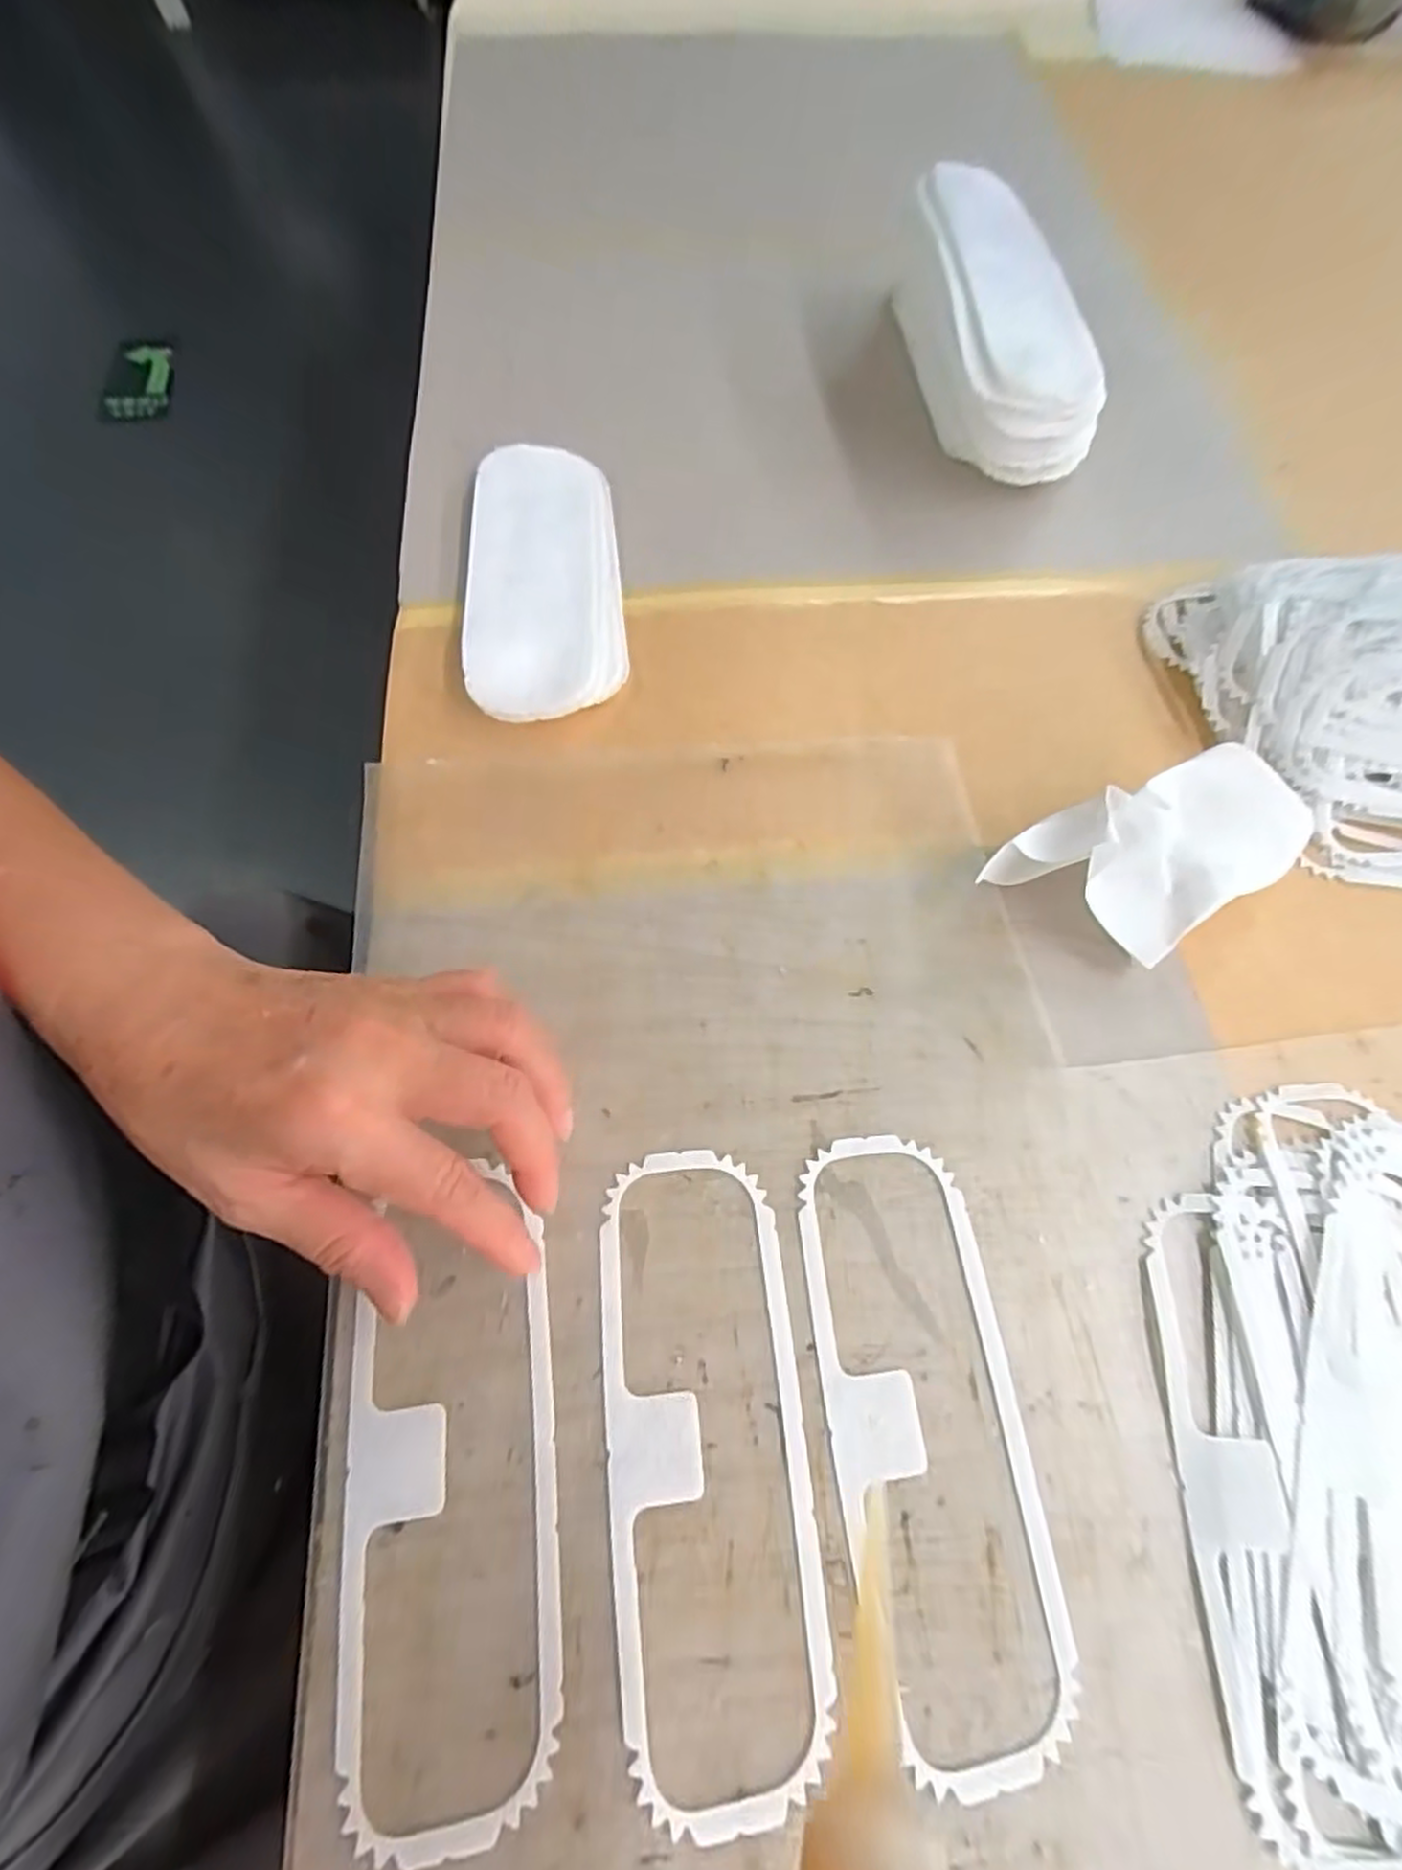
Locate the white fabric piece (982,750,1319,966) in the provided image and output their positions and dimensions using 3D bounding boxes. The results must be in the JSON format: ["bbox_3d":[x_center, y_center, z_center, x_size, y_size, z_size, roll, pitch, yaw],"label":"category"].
[{"bbox_3d":[0.197,-0.031,0.324,0.131,0.051,0.072,-26,70,-12],"label":"white fabric piece"}]

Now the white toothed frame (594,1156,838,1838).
[{"bbox_3d":[0.002,0.177,0.255,0.068,0.004,0.194,-5,67,-4],"label":"white toothed frame"}]

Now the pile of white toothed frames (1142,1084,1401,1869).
[{"bbox_3d":[0.237,0.178,0.258,0.135,0.011,0.236,8,67,2],"label":"pile of white toothed frames"}]

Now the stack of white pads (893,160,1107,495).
[{"bbox_3d":[0.175,-0.369,0.449,0.076,0.081,0.198,-7,67,-4],"label":"stack of white pads"}]

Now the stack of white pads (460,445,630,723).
[{"bbox_3d":[-0.087,-0.199,0.405,0.082,0.015,0.188,-5,67,-4],"label":"stack of white pads"}]

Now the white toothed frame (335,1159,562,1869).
[{"bbox_3d":[-0.085,0.181,0.249,0.069,0.005,0.188,-6,67,-4],"label":"white toothed frame"}]

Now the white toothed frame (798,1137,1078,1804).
[{"bbox_3d":[0.079,0.172,0.260,0.068,0.004,0.193,-6,67,-4],"label":"white toothed frame"}]

